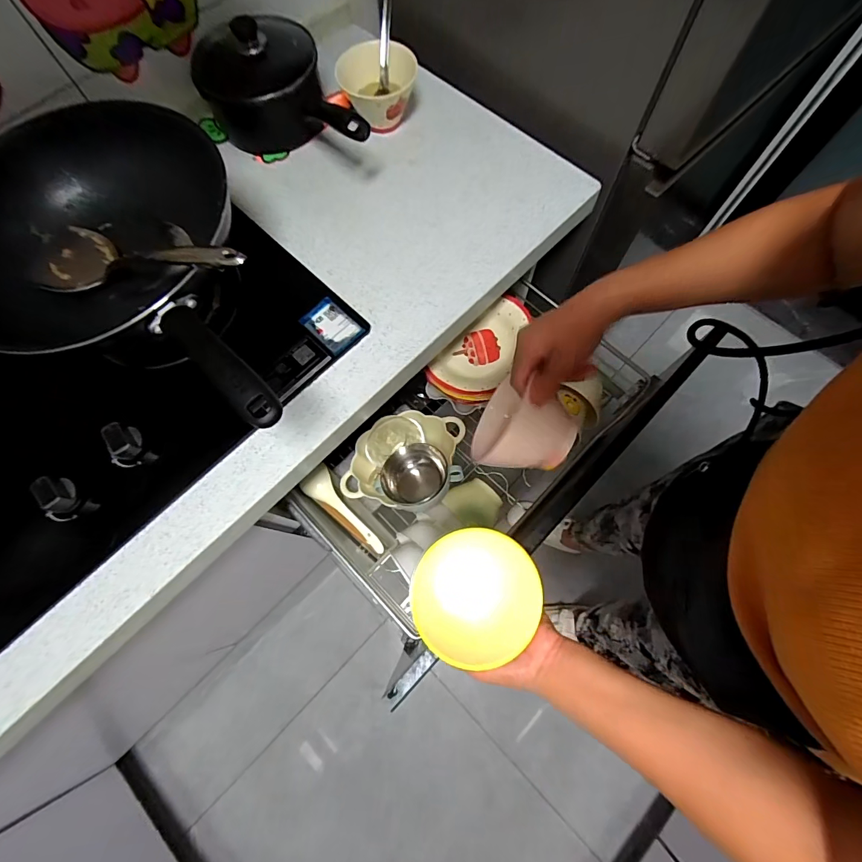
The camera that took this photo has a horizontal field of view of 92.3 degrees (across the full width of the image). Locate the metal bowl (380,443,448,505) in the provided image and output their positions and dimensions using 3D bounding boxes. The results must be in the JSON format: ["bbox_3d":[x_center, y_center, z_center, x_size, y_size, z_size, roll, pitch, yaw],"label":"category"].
[{"bbox_3d":[-0.026,0.072,0.675,0.098,0.066,0.101,0,71,1],"label":"metal bowl"}]

